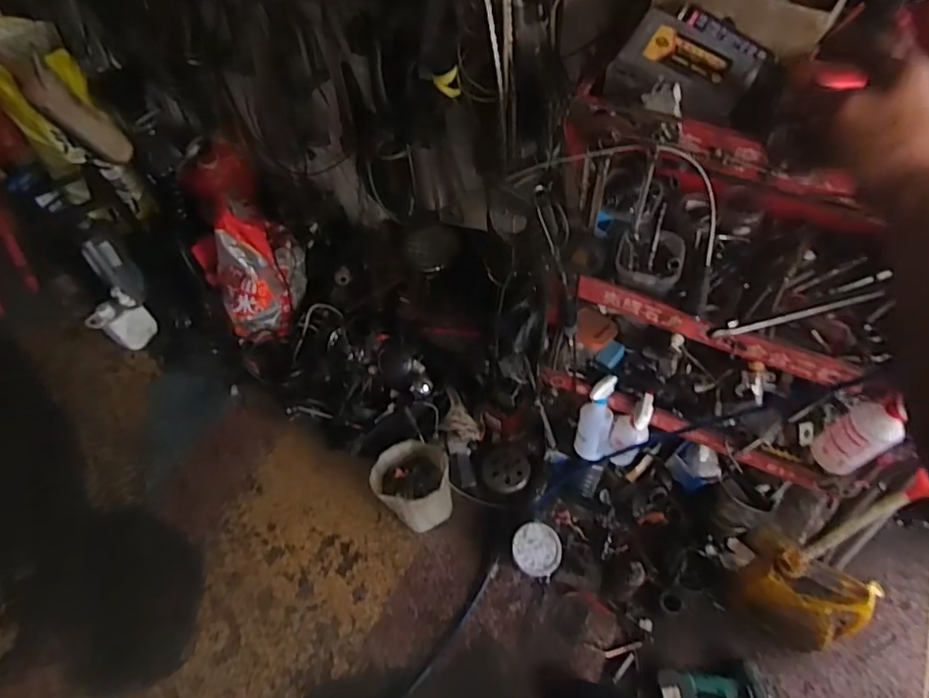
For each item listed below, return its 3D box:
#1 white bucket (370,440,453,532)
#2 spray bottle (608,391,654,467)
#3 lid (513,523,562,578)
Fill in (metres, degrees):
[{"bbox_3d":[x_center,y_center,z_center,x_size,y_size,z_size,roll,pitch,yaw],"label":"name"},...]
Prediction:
[{"bbox_3d":[-0.136,0.368,1.493,0.193,0.183,0.190,-2,54,3],"label":"white bucket"},{"bbox_3d":[0.386,0.198,1.297,0.079,0.216,0.099,23,60,19],"label":"spray bottle"},{"bbox_3d":[0.181,0.499,1.381,0.119,0.024,0.123,0,72,1],"label":"lid"}]

